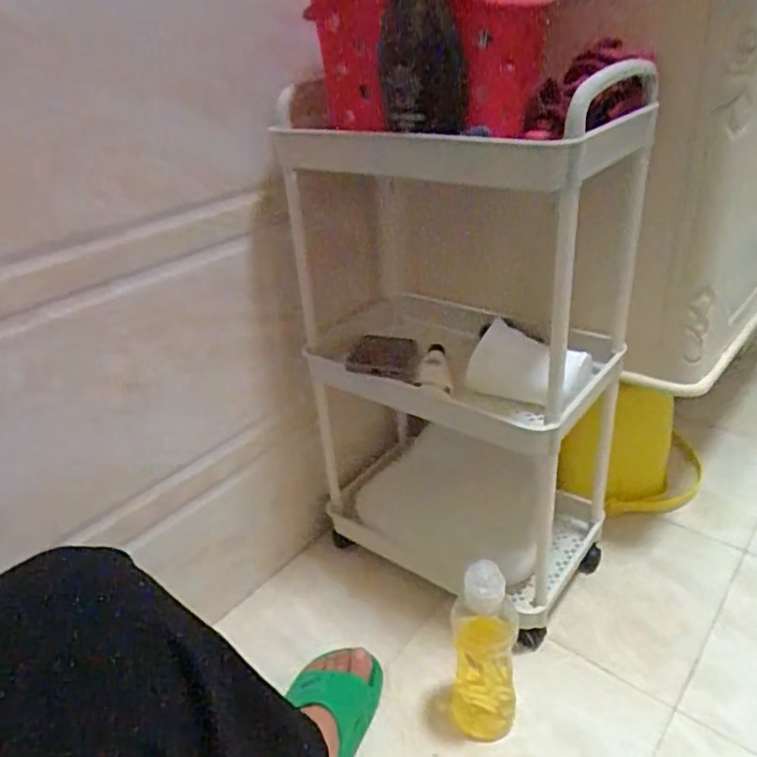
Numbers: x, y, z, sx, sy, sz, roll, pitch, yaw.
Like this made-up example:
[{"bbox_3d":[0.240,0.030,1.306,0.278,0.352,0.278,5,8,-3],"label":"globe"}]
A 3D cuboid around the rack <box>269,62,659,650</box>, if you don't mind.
[{"bbox_3d":[0.106,-0.029,0.797,0.373,0.618,0.254,21,38,39],"label":"rack"}]

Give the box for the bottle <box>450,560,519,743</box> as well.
[{"bbox_3d":[0.113,0.305,0.687,0.078,0.240,0.058,-5,30,5],"label":"bottle"}]

